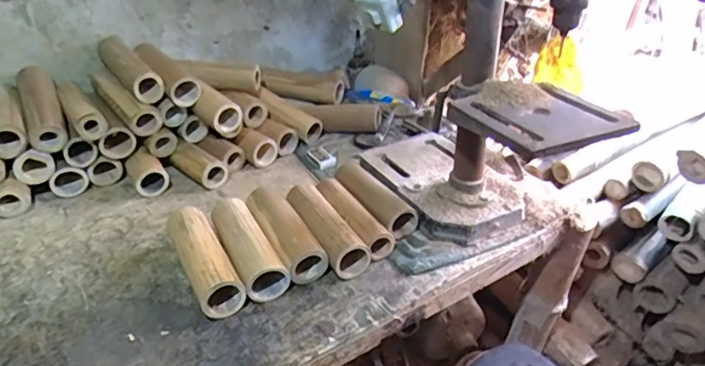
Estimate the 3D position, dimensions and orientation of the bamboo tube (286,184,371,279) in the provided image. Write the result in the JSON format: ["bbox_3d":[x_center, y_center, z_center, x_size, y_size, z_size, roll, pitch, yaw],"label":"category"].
[{"bbox_3d":[-0.041,0.064,0.767,0.061,0.053,0.178,-18,39,-27],"label":"bamboo tube"}]

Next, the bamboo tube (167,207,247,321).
[{"bbox_3d":[-0.201,0.103,0.704,0.055,0.062,0.173,-16,38,-25],"label":"bamboo tube"}]

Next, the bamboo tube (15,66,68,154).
[{"bbox_3d":[-0.510,-0.128,0.857,0.051,0.045,0.180,-17,56,-26],"label":"bamboo tube"}]

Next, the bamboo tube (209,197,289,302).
[{"bbox_3d":[-0.149,0.090,0.734,0.057,0.063,0.178,-16,38,-25],"label":"bamboo tube"}]

